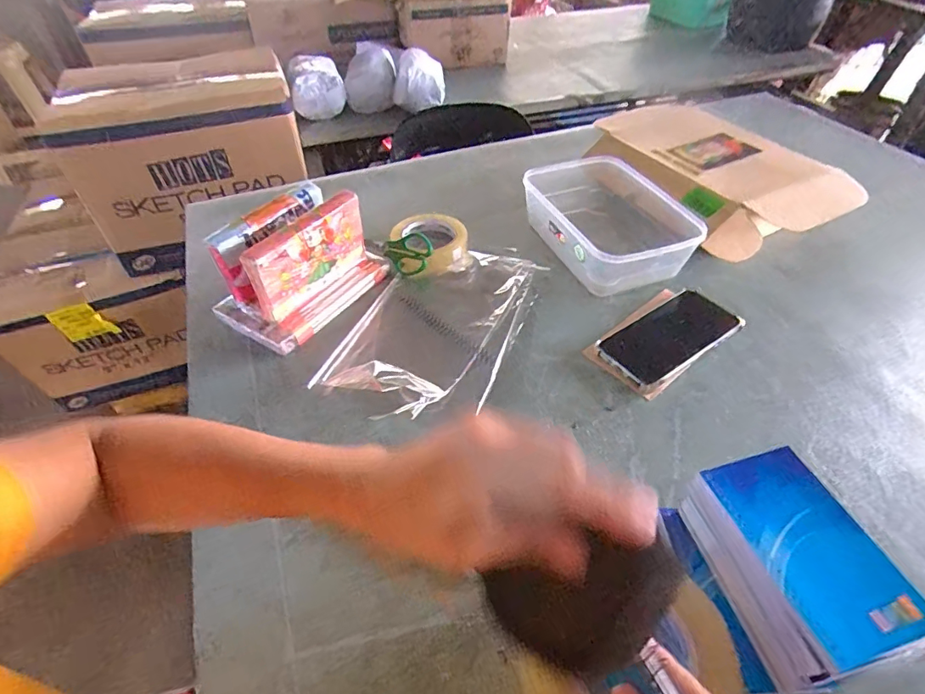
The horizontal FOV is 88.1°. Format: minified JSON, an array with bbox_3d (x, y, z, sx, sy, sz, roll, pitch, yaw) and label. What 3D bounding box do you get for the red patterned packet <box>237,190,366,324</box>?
[{"bbox_3d":[-0.176,-0.101,0.552,0.029,0.099,0.151,27,54,24],"label":"red patterned packet"}]

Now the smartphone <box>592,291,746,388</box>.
[{"bbox_3d":[0.236,-0.015,0.540,0.166,0.010,0.080,-28,52,-20],"label":"smartphone"}]

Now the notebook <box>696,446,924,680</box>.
[{"bbox_3d":[0.231,0.133,0.319,0.080,0.012,0.128,-15,49,-12],"label":"notebook"}]

